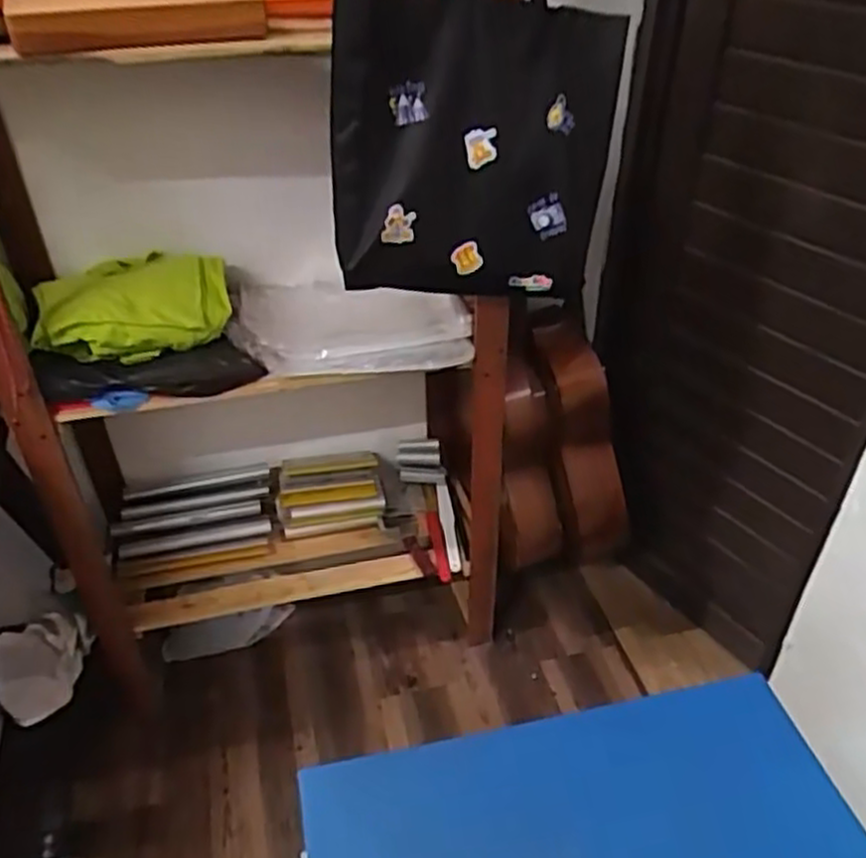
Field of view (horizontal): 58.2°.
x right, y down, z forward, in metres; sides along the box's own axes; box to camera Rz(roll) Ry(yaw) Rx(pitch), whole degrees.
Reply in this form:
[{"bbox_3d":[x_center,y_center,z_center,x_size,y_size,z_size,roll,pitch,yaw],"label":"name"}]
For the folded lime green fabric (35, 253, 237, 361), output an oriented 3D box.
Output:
[{"bbox_3d":[-0.501,-0.211,1.296,0.308,0.091,0.232,-9,38,-15],"label":"folded lime green fabric"}]

